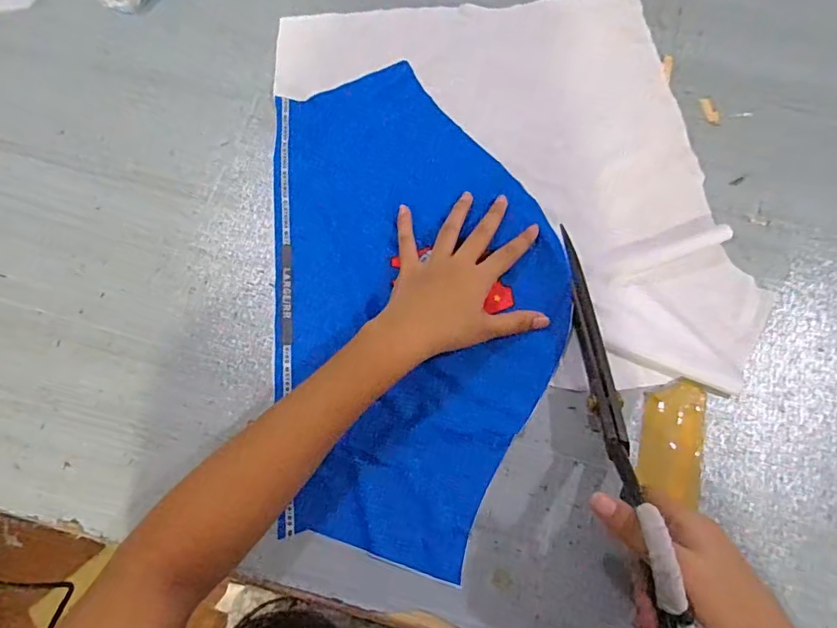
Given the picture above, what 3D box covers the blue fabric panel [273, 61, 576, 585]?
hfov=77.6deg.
[{"bbox_3d":[0.001,-0.023,0.430,0.233,0.014,0.416,-4,73,-3],"label":"blue fabric panel"}]

